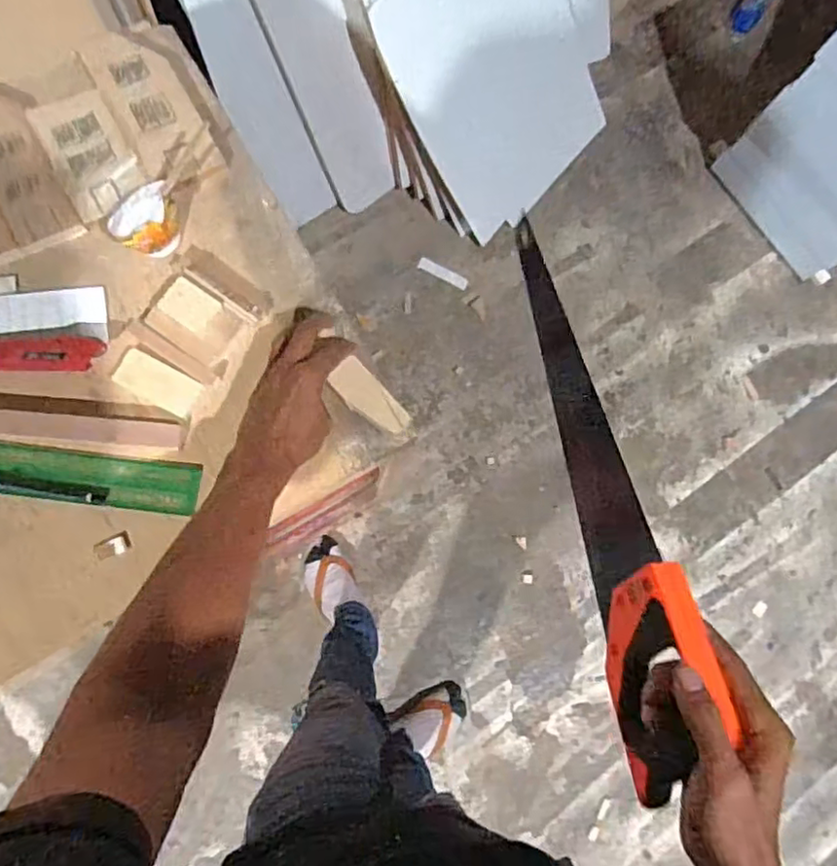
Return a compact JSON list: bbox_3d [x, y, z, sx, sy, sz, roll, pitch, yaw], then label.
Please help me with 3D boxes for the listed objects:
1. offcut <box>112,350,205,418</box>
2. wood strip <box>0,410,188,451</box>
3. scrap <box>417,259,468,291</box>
[{"bbox_3d":[-0.246,-0.047,0.600,0.079,0.005,0.036,28,79,1],"label":"offcut"},{"bbox_3d":[-0.347,-0.007,0.590,0.249,0.012,0.025,5,79,-4],"label":"wood strip"},{"bbox_3d":[0.059,-0.377,1.498,0.126,0.010,0.028,29,88,8],"label":"scrap"}]

